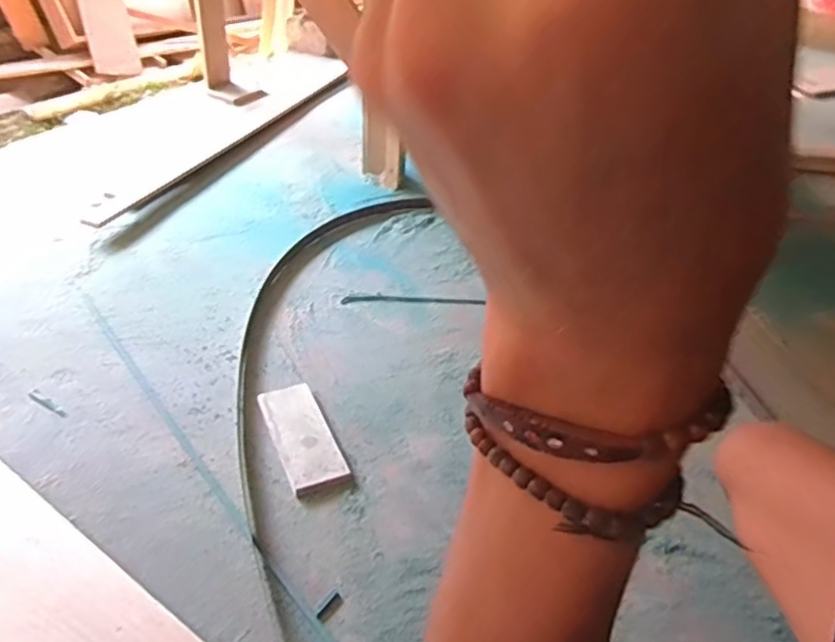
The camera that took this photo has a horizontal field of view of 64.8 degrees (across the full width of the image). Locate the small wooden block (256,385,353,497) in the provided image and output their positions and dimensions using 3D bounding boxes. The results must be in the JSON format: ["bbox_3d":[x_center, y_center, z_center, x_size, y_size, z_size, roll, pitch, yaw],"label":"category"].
[{"bbox_3d":[-0.173,0.171,0.987,0.082,0.025,0.205,-14,41,-22],"label":"small wooden block"}]

